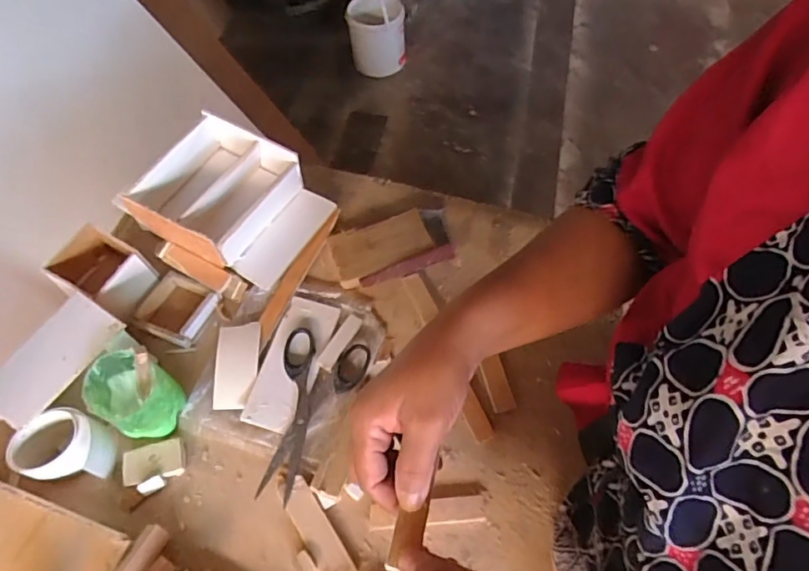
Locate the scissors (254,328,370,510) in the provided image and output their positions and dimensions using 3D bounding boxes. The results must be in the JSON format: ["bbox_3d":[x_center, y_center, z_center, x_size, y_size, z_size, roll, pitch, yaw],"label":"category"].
[{"bbox_3d":[-0.088,0.112,0.482,0.077,0.015,0.148,14,59,7],"label":"scissors"}]

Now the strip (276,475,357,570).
[{"bbox_3d":[-0.073,0.196,0.436,0.027,0.005,0.092,-30,64,-19],"label":"strip"}]

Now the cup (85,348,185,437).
[{"bbox_3d":[-0.226,0.095,0.456,0.062,0.064,0.057,-1,60,2],"label":"cup"}]

